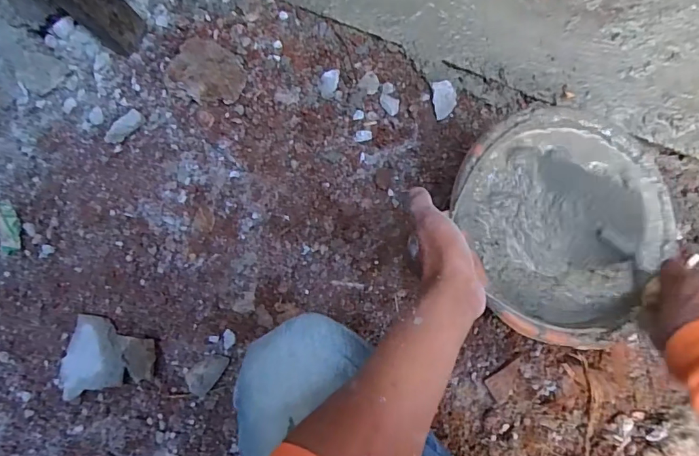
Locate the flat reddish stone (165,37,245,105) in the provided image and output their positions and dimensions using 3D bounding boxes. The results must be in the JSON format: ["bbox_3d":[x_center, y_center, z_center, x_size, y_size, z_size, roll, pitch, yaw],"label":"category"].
[{"bbox_3d":[-0.202,-0.219,0.641,0.096,0.047,0.091,0,83,1],"label":"flat reddish stone"}]

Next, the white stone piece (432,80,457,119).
[{"bbox_3d":[0.135,-0.181,0.645,0.033,0.023,0.050,-5,83,0],"label":"white stone piece"}]

